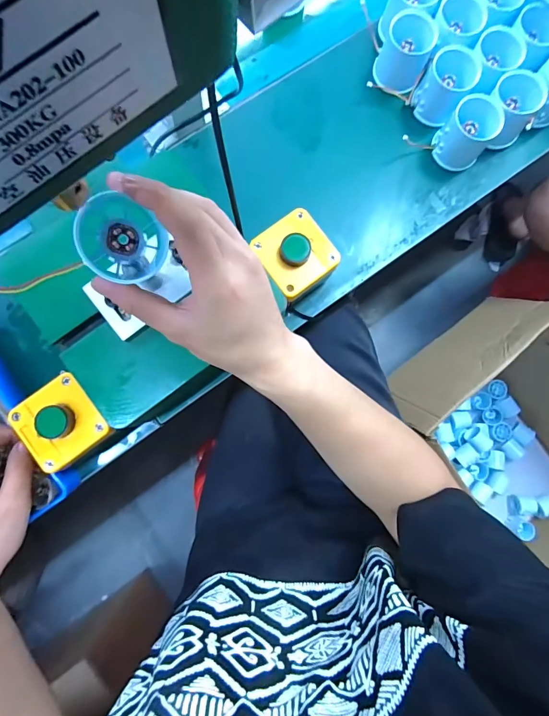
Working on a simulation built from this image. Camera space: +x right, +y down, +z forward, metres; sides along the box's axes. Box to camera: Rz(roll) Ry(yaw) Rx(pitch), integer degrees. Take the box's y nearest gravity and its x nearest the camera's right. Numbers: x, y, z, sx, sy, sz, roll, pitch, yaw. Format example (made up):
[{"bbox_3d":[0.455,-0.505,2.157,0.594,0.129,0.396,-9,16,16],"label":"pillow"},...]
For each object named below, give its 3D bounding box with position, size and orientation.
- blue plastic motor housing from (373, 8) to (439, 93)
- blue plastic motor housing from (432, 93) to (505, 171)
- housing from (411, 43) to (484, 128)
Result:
[{"bbox_3d":[0.146,-0.339,0.413,0.051,0.047,0.053,0,83,-3],"label":"blue plastic motor housing"},{"bbox_3d":[0.210,-0.245,0.408,0.053,0.049,0.051,37,83,2],"label":"blue plastic motor housing"},{"bbox_3d":[0.191,-0.302,0.415,0.052,0.042,0.057,0,83,-3],"label":"housing"}]

